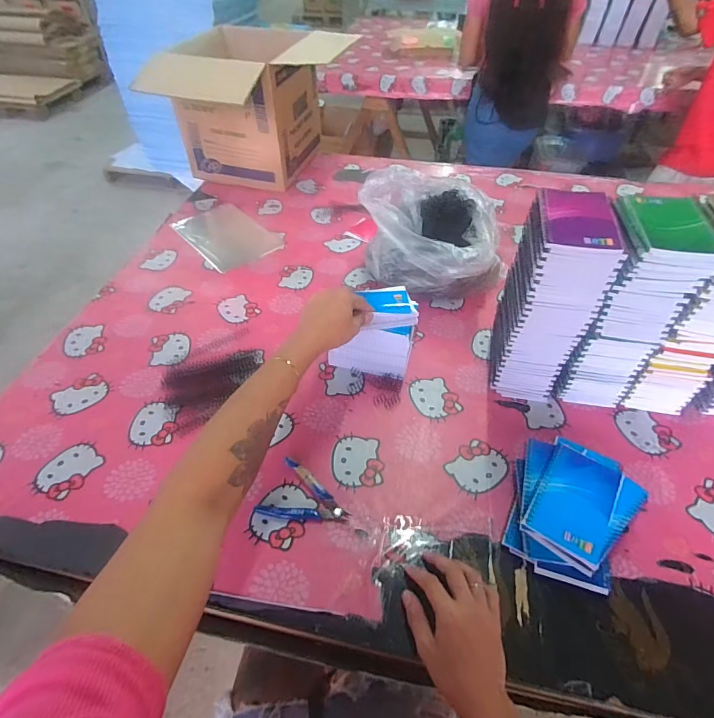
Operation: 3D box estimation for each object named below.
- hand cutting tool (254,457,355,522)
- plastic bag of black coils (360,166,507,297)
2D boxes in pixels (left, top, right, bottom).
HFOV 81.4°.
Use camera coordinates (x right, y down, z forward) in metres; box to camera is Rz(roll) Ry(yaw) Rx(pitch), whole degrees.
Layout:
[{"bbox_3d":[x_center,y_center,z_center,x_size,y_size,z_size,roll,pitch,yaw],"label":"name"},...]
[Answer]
[{"bbox_3d":[-0.068,0.190,0.546,0.113,0.013,0.077,24,52,20],"label":"hand cutting tool"},{"bbox_3d":[0.126,-0.233,0.799,0.284,0.194,0.188,26,52,21],"label":"plastic bag of black coils"}]

